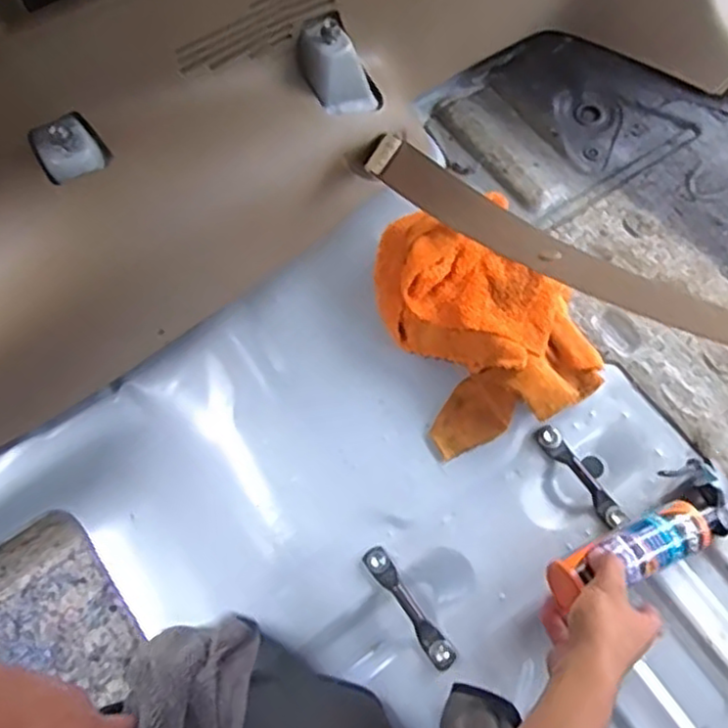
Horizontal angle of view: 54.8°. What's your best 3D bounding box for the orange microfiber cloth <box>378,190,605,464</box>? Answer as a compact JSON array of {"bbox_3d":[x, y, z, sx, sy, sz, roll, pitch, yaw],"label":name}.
[{"bbox_3d":[0.130,-0.052,0.746,0.197,0.080,0.244,-18,68,-8],"label":"orange microfiber cloth"}]

